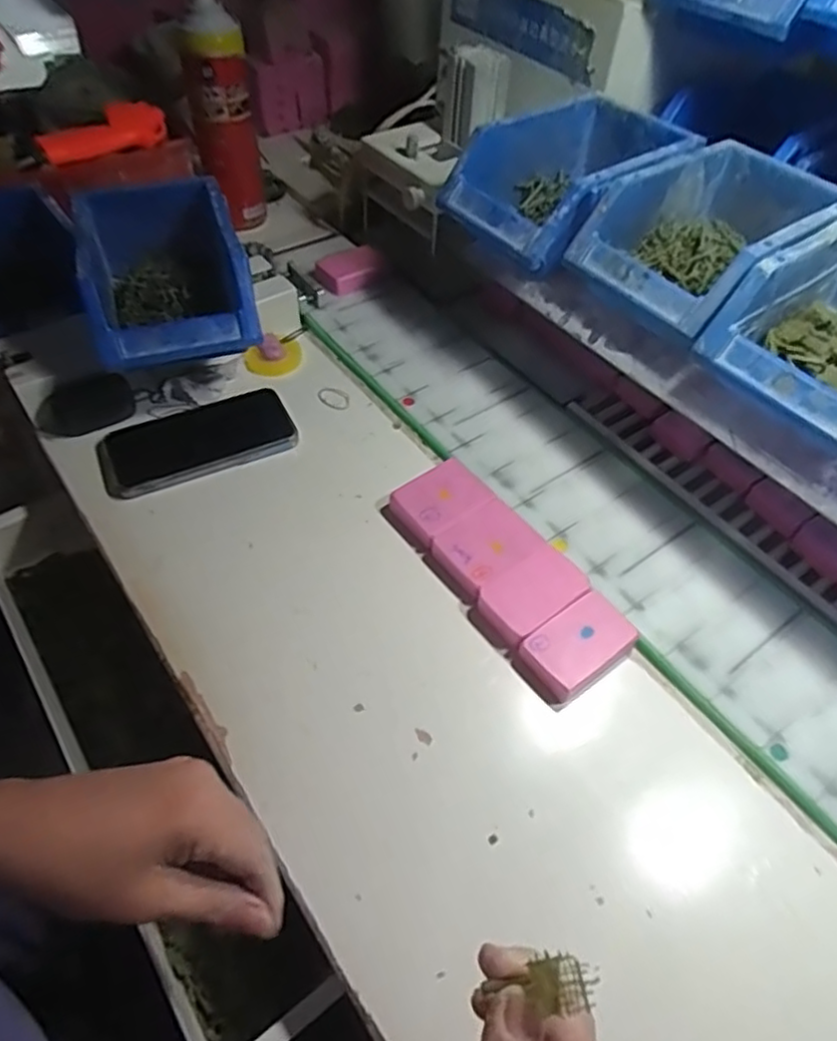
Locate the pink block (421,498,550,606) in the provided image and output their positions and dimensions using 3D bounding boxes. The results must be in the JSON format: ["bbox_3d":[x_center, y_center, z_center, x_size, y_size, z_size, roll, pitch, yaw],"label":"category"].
[{"bbox_3d":[0.049,0.020,0.493,0.078,0.015,0.056,-33,60,-24],"label":"pink block"}]

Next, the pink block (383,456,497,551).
[{"bbox_3d":[0.018,-0.016,0.515,0.072,0.018,0.053,-34,60,-24],"label":"pink block"}]

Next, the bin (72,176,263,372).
[{"bbox_3d":[-0.213,-0.202,0.564,0.128,0.075,0.181,-13,54,-14],"label":"bin"}]

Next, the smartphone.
[{"bbox_3d":[-0.183,-0.067,0.555,0.152,0.009,0.079,-22,56,-17],"label":"smartphone"}]

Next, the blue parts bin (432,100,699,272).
[{"bbox_3d":[0.124,-0.276,0.551,0.180,0.069,0.125,-25,58,-22],"label":"blue parts bin"}]

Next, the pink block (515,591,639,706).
[{"bbox_3d":[0.105,0.083,0.442,0.074,0.018,0.045,-30,59,-22],"label":"pink block"}]

